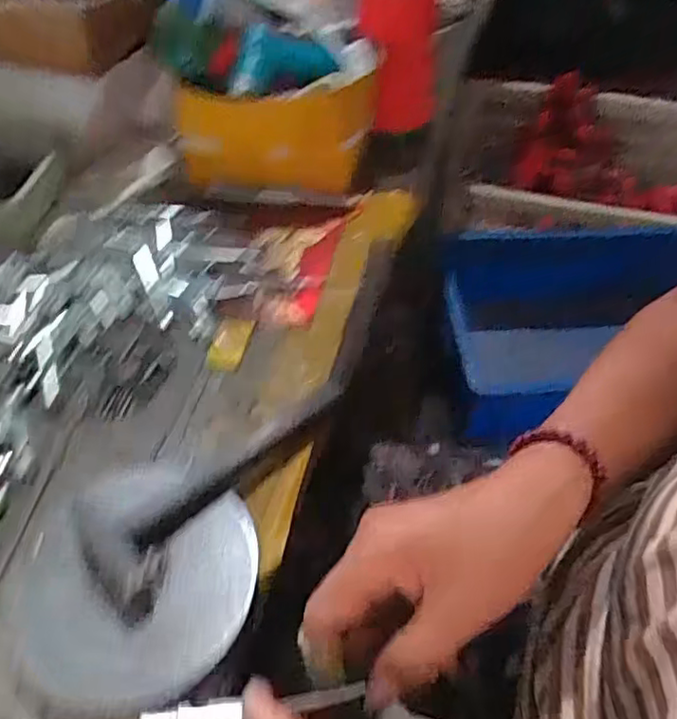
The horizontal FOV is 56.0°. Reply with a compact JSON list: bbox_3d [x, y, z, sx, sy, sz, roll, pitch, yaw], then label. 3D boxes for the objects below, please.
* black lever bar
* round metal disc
[{"bbox_3d":[-0.053,0.063,0.371,0.145,0.013,0.014,-33,58,-28],"label":"black lever bar"},{"bbox_3d":[-0.104,0.111,0.332,0.118,0.016,0.127,2,48,-2],"label":"round metal disc"}]

